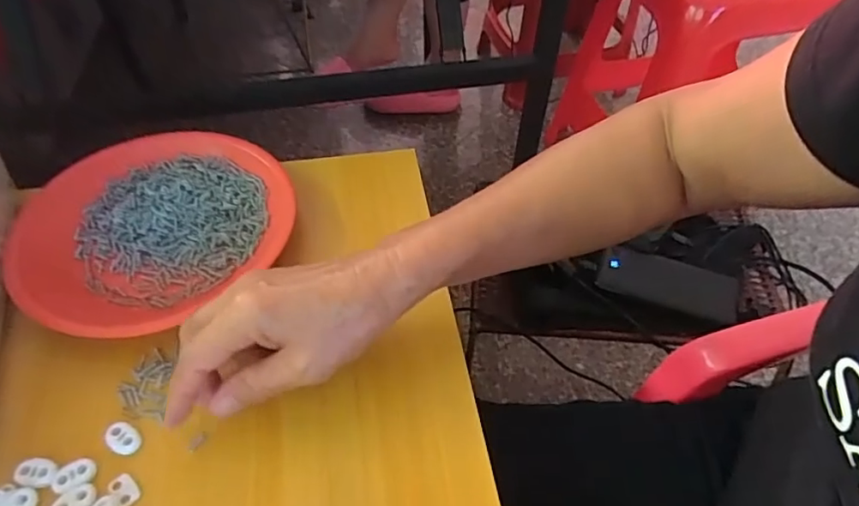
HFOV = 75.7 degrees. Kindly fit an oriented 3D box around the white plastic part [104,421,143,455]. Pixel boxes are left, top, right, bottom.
[{"bbox_3d":[-0.180,0.108,0.324,0.022,0.004,0.015,25,54,19],"label":"white plastic part"}]

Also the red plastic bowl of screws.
[{"bbox_3d":[-0.207,-0.021,0.419,0.177,0.027,0.190,1,50,-1],"label":"red plastic bowl of screws"}]

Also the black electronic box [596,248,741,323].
[{"bbox_3d":[0.273,0.033,0.632,0.153,0.032,0.053,12,51,8],"label":"black electronic box"}]

